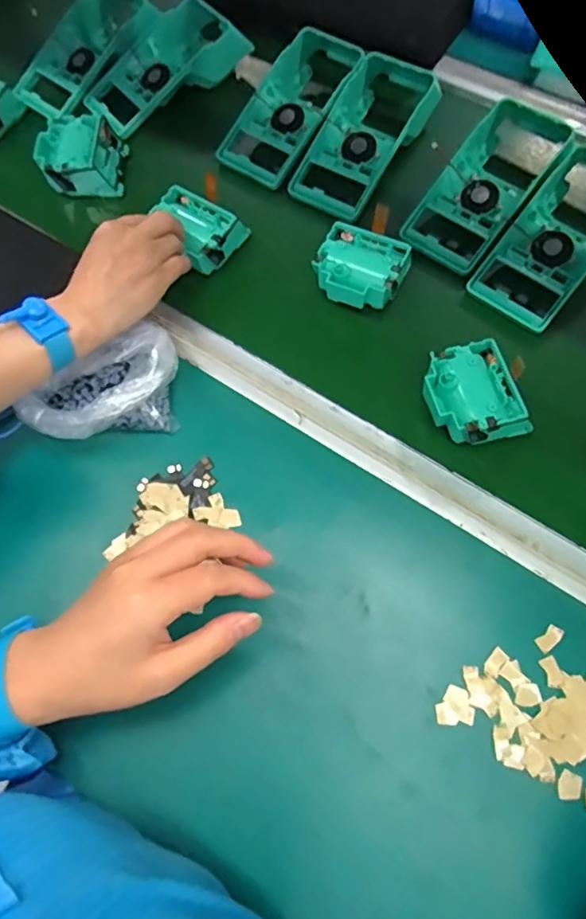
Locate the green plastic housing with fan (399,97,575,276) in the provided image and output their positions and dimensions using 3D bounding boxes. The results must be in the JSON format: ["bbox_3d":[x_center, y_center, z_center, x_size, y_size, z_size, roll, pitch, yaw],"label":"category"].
[{"bbox_3d":[0.190,-0.270,0.542,0.085,0.037,0.202,38,80,10],"label":"green plastic housing with fan"}]

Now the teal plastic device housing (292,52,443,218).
[{"bbox_3d":[0.074,-0.331,0.591,0.087,0.050,0.191,32,78,9],"label":"teal plastic device housing"}]

